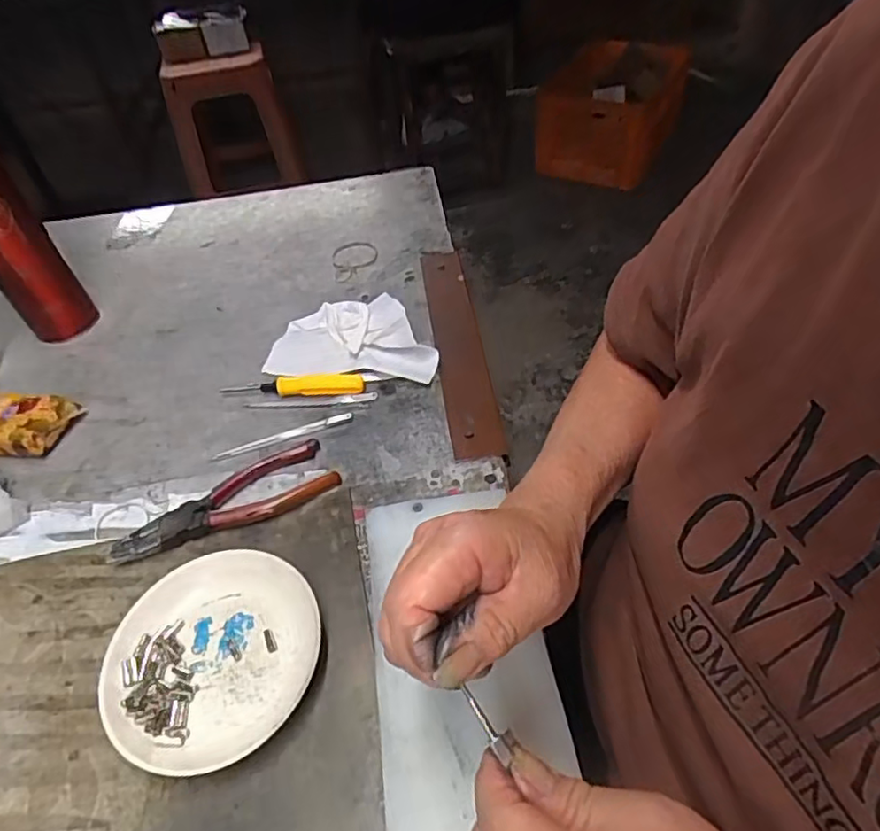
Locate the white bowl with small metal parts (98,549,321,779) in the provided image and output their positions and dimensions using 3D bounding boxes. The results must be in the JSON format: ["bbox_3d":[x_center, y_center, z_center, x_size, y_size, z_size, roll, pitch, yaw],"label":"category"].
[{"bbox_3d":[-0.126,0.135,0.344,0.117,0.020,0.112,-4,47,4],"label":"white bowl with small metal parts"}]

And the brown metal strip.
[{"bbox_3d":[0.015,-0.065,0.527,0.041,0.010,0.259,-9,47,-1],"label":"brown metal strip"}]

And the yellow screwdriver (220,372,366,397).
[{"bbox_3d":[-0.120,-0.025,0.498,0.116,0.014,0.016,-1,48,7],"label":"yellow screwdriver"}]

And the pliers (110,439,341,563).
[{"bbox_3d":[-0.145,0.064,0.420,0.147,0.014,0.051,-30,51,-19],"label":"pliers"}]

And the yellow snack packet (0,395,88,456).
[{"bbox_3d":[-0.352,0.006,0.490,0.105,0.034,0.049,1,48,8],"label":"yellow snack packet"}]

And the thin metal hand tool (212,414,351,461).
[{"bbox_3d":[-0.120,0.015,0.469,0.108,0.004,0.010,-16,48,-8],"label":"thin metal hand tool"}]

